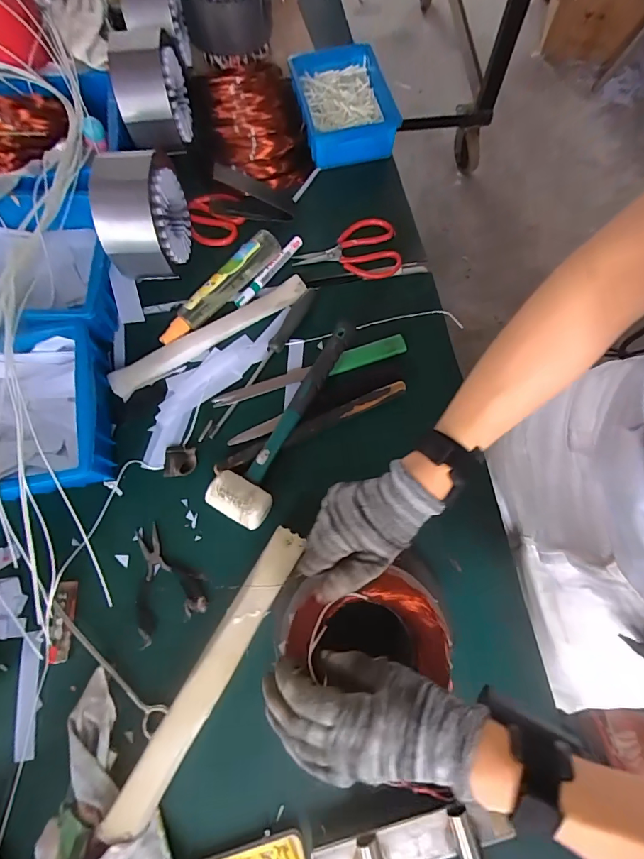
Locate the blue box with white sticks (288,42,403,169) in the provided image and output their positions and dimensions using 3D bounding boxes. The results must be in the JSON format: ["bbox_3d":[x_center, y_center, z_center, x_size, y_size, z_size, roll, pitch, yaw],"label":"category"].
[{"bbox_3d":[0.036,-0.537,0.671,0.150,0.056,0.230,-10,73,-1],"label":"blue box with white sticks"}]

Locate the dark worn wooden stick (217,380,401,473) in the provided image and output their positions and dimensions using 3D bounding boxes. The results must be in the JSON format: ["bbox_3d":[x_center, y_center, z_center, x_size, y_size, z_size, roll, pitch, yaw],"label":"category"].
[{"bbox_3d":[-0.013,-0.003,0.535,0.262,0.019,0.021,-23,73,-5],"label":"dark worn wooden stick"}]

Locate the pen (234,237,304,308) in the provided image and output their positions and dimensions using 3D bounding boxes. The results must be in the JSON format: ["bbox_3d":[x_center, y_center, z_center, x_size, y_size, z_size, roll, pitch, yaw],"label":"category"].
[{"bbox_3d":[-0.077,-0.232,0.604,0.020,0.011,0.141,40,78,13],"label":"pen"}]

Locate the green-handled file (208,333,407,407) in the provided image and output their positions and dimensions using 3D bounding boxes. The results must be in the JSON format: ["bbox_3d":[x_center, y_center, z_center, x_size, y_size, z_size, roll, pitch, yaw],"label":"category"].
[{"bbox_3d":[-0.015,-0.079,0.564,0.270,0.007,0.027,-18,73,-4],"label":"green-handled file"}]

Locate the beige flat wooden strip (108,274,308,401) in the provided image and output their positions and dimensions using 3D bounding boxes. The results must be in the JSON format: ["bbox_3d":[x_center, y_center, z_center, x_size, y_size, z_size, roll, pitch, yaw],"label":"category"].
[{"bbox_3d":[-0.156,-0.134,0.576,0.293,0.018,0.035,-32,74,-7],"label":"beige flat wooden strip"}]

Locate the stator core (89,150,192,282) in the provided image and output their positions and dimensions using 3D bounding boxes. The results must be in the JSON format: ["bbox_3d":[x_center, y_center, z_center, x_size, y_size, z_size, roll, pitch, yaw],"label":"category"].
[{"bbox_3d":[-0.234,-0.280,0.556,0.090,0.148,0.124,-3,73,1],"label":"stator core"}]

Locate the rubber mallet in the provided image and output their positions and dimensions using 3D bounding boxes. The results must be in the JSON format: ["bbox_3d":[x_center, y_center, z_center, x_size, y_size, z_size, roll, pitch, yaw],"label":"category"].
[{"bbox_3d":[-0.042,-0.024,0.528,0.070,0.045,0.301,25,75,9],"label":"rubber mallet"}]

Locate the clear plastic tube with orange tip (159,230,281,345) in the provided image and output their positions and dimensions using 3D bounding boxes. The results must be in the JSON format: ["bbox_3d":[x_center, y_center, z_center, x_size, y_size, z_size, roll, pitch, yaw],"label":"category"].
[{"bbox_3d":[-0.145,-0.202,0.583,0.213,0.040,0.034,-43,76,-11],"label":"clear plastic tube with orange tip"}]

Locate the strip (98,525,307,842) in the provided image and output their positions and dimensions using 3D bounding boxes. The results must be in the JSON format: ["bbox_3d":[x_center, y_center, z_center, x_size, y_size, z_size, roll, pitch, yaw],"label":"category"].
[{"bbox_3d":[-0.115,0.259,0.444,0.040,0.016,0.325,32,76,-4],"label":"strip"}]

